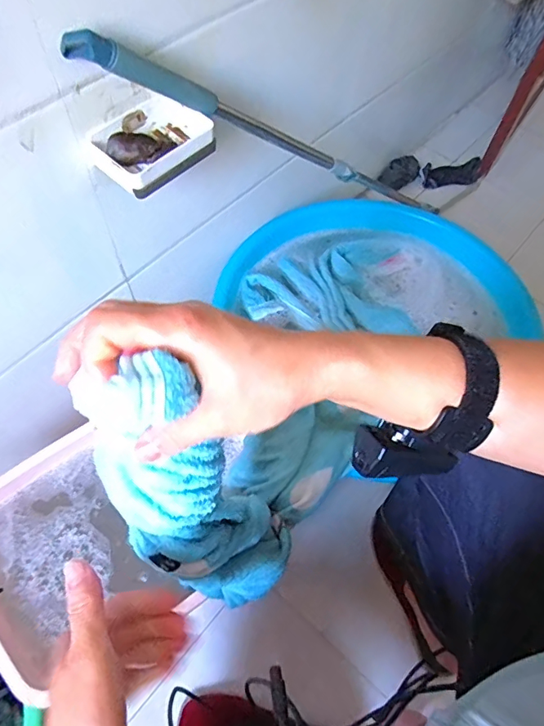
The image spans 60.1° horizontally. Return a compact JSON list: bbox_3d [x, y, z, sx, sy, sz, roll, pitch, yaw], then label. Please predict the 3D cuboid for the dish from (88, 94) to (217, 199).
[{"bbox_3d":[-0.143,-0.266,0.571,0.088,0.047,0.138,39,66,17],"label":"dish"}]

